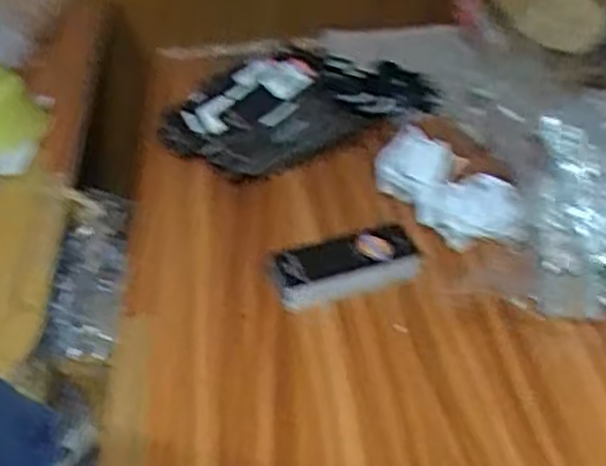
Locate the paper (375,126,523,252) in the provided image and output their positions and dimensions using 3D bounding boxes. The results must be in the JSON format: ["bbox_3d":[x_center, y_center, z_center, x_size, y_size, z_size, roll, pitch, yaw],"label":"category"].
[{"bbox_3d":[0.120,-0.036,0.658,0.067,0.051,0.138,-22,39,-23],"label":"paper"}]

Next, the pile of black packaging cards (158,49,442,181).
[{"bbox_3d":[0.005,-0.133,0.775,0.286,0.069,0.138,-14,37,-14],"label":"pile of black packaging cards"}]

